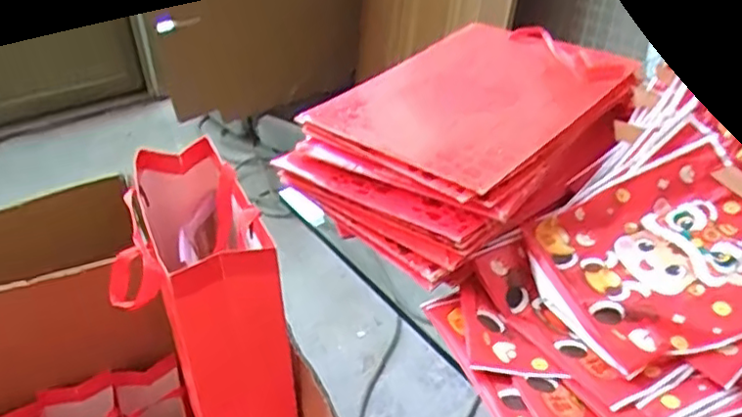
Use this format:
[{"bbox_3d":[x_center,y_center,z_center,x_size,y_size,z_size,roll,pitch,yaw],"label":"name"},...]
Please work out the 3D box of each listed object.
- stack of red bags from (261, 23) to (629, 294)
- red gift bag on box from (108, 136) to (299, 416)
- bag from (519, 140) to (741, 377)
[{"bbox_3d":[0.088,-0.069,0.567,0.287,0.084,0.201,-28,41,-34],"label":"stack of red bags"},{"bbox_3d":[-0.153,0.092,0.584,0.096,0.268,0.243,-16,35,-20],"label":"red gift bag on box"},{"bbox_3d":[0.205,0.030,0.439,0.159,0.020,0.142,-20,47,-6],"label":"bag"}]

